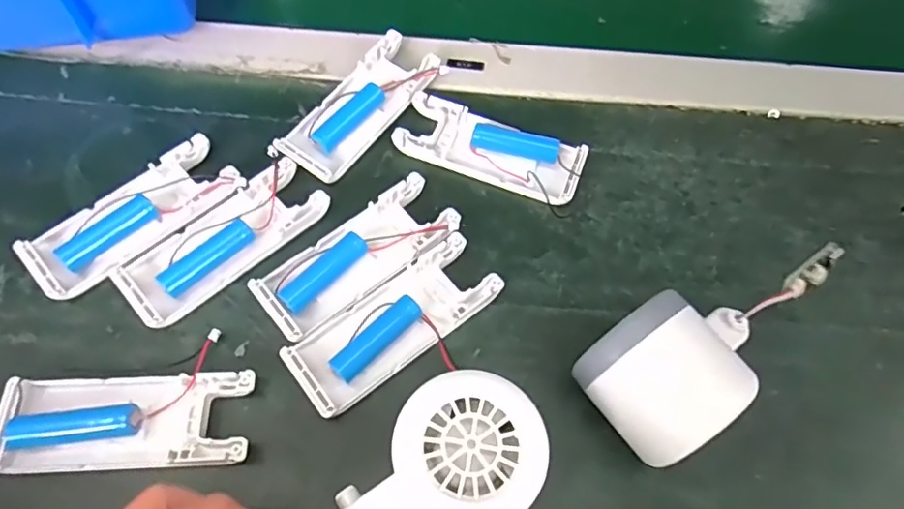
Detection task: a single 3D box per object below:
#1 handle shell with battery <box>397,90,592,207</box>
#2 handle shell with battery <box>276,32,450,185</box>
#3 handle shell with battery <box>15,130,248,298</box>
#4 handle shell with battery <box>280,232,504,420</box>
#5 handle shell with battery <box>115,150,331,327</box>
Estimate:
[{"bbox_3d":[0.022,-0.060,0.334,0.104,0.012,0.043,21,65,7],"label":"handle shell with battery"},{"bbox_3d":[-0.052,-0.087,0.339,0.040,0.015,0.105,35,67,13],"label":"handle shell with battery"},{"bbox_3d":[-0.163,-0.021,0.301,0.104,0.013,0.041,-38,71,-19],"label":"handle shell with battery"},{"bbox_3d":[-0.027,0.032,0.283,0.104,0.016,0.040,-36,71,-18],"label":"handle shell with battery"},{"bbox_3d":[-0.116,-0.009,0.297,0.103,0.013,0.041,-41,73,-20],"label":"handle shell with battery"}]

